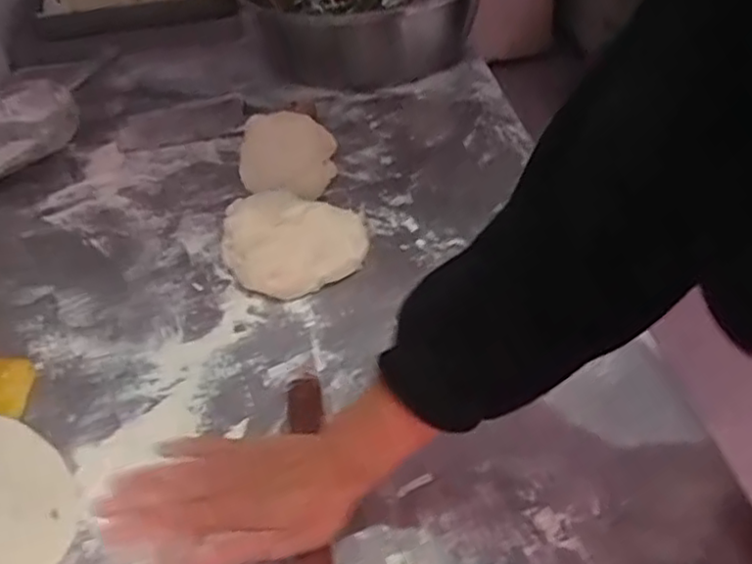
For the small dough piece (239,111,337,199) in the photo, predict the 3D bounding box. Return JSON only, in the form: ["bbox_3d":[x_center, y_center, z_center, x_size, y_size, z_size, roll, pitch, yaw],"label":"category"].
[{"bbox_3d":[-0.109,-0.165,0.881,0.109,0.064,0.140,-2,39,4],"label":"small dough piece"}]

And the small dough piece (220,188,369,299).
[{"bbox_3d":[-0.092,-0.048,0.748,0.139,0.055,0.130,-22,42,-20],"label":"small dough piece"}]

